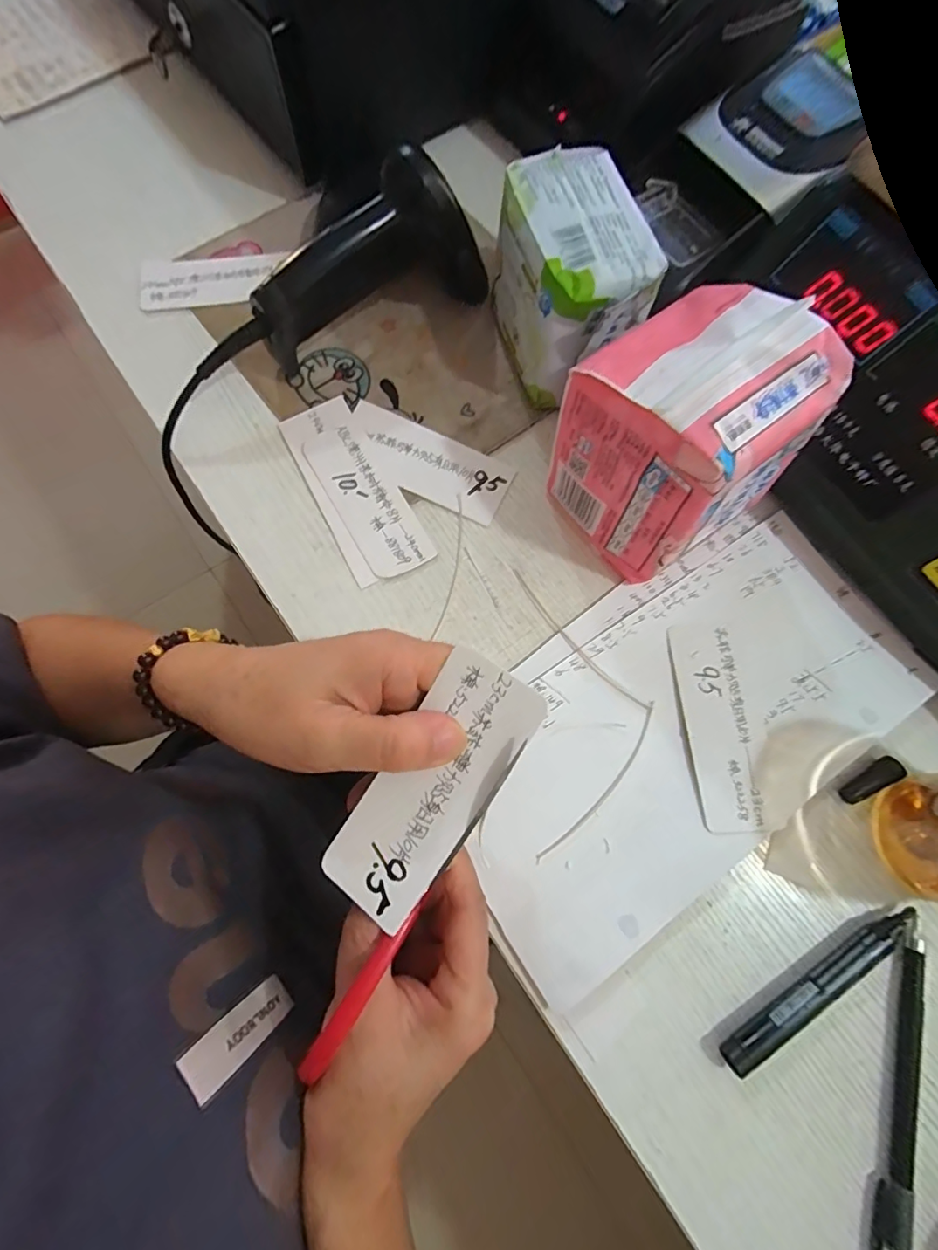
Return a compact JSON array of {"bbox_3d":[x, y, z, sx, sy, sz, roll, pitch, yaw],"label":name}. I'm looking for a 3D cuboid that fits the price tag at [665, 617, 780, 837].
[{"bbox_3d":[0.140,0.053,0.283,0.042,0.004,0.114,-2,71,-2],"label":"price tag"}]

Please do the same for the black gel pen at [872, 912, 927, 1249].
[{"bbox_3d":[0.200,0.218,0.236,0.013,0.011,0.149,18,75,3],"label":"black gel pen"}]

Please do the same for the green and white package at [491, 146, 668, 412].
[{"bbox_3d":[0.058,-0.198,0.309,0.070,0.086,0.109,-18,76,-7],"label":"green and white package"}]

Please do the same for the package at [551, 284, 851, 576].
[{"bbox_3d":[0.106,-0.098,0.269,0.095,0.112,0.094,-36,79,-11],"label":"package"}]

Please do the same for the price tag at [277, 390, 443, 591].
[{"bbox_3d":[-0.071,-0.084,0.315,0.048,0.004,0.125,-29,80,-6],"label":"price tag"}]

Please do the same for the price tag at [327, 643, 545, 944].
[{"bbox_3d":[-0.014,0.063,0.198,0.042,0.007,0.106,35,95,7],"label":"price tag"}]

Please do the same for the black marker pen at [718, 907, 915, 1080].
[{"bbox_3d":[0.170,0.172,0.247,0.118,0.014,0.012,-30,78,-10],"label":"black marker pen"}]

